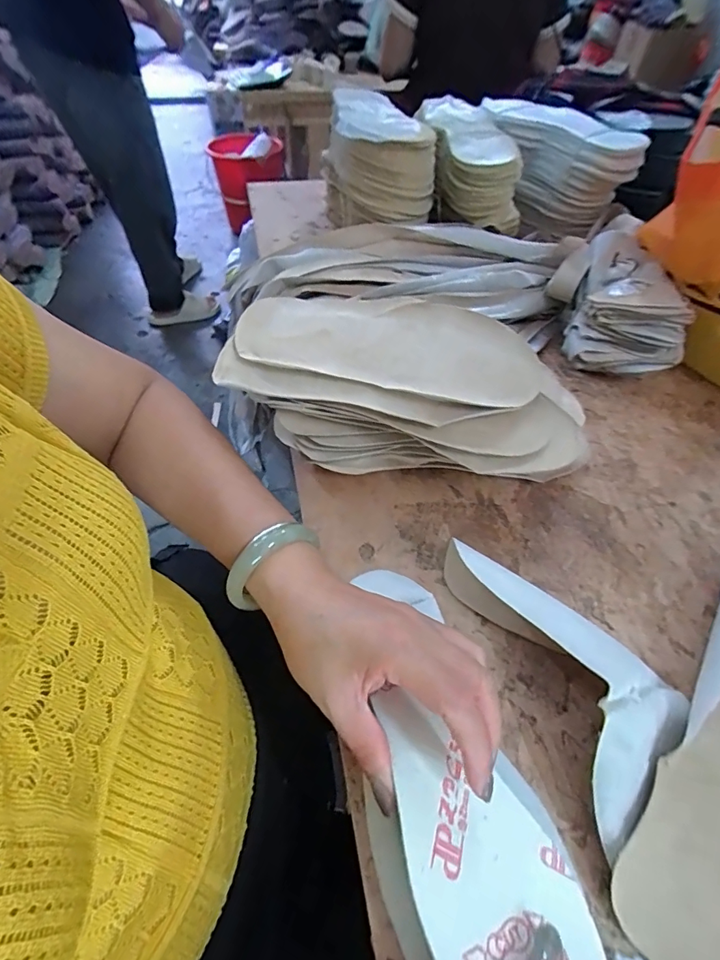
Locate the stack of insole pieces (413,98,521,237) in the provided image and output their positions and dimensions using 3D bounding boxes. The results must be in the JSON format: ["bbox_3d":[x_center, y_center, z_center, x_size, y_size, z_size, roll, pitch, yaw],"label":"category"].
[{"bbox_3d":[0.139,-0.422,0.610,0.102,0.088,0.247,-5,52,-6],"label":"stack of insole pieces"}]

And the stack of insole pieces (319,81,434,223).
[{"bbox_3d":[0.019,-0.430,0.618,0.111,0.118,0.251,-7,52,-7],"label":"stack of insole pieces"}]

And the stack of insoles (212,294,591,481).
[{"bbox_3d":[0.034,-0.067,0.384,0.289,0.104,0.127,15,53,10],"label":"stack of insoles"}]

